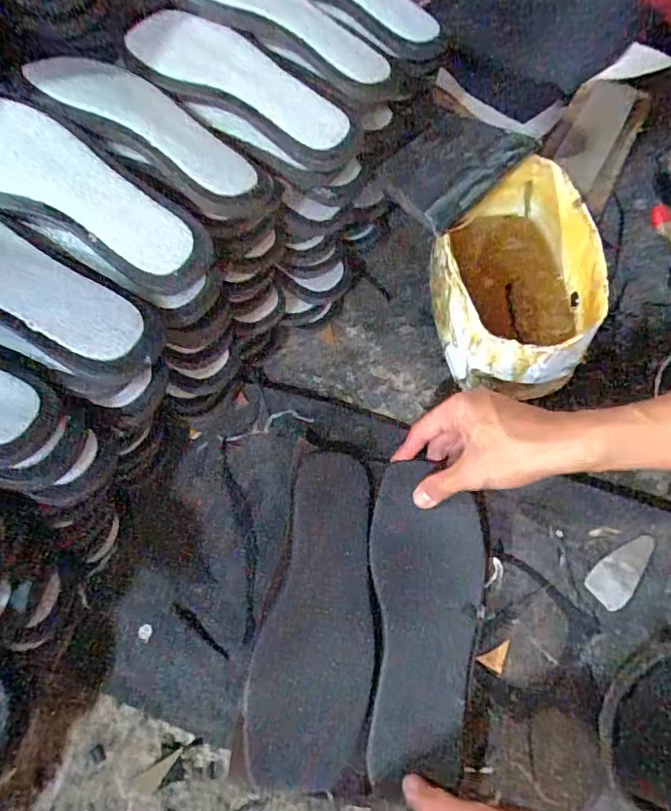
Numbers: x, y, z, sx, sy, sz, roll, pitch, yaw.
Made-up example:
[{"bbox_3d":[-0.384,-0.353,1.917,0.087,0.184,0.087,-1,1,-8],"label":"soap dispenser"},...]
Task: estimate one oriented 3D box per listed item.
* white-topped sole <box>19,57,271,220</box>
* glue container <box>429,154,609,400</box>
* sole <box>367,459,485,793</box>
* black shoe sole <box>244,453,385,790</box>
[{"bbox_3d":[-0.141,-0.220,0.433,0.233,0.042,0.079,32,68,18],"label":"white-topped sole"},{"bbox_3d":[0.157,-0.106,0.502,0.125,0.121,0.194,-8,64,-1],"label":"glue container"},{"bbox_3d":[0.074,0.162,0.437,0.089,0.018,0.234,-2,65,9],"label":"sole"},{"bbox_3d":[-0.009,0.162,0.448,0.093,0.026,0.250,7,66,6],"label":"black shoe sole"}]

